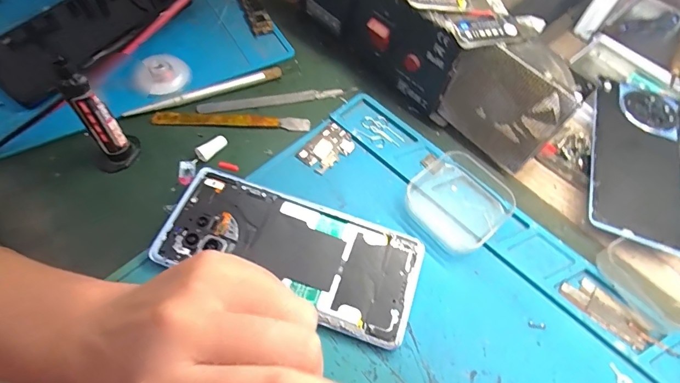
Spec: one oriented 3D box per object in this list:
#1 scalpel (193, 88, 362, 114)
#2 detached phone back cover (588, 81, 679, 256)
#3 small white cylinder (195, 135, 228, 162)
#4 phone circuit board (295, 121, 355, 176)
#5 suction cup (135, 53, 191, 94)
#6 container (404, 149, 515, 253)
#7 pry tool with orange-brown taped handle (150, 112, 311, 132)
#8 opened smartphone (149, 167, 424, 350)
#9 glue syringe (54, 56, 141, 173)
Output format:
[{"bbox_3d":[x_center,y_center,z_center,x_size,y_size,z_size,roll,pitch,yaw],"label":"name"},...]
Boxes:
[{"bbox_3d":[-0.051,-0.076,0.334,0.128,0.006,0.011,-12,62,-9],"label":"scalpel"},{"bbox_3d":[0.234,-0.028,0.314,0.071,0.011,0.155,20,62,8],"label":"detached phone back cover"},{"bbox_3d":[-0.096,-0.033,0.300,0.010,0.007,0.024,35,65,16],"label":"small white cylinder"},{"bbox_3d":[-0.010,-0.034,0.309,0.045,0.004,0.029,-40,70,-22],"label":"phone circuit board"},{"bbox_3d":[-0.143,-0.095,0.326,0.041,0.013,0.032,-26,65,-16],"label":"suction cup"},{"bbox_3d":[0.085,0.006,0.284,0.064,0.017,0.061,-35,68,-20],"label":"container"},{"bbox_3d":[-0.085,-0.056,0.318,0.121,0.007,0.012,1,61,-2],"label":"pry tool with orange-brown taped handle"},{"bbox_3d":[-0.031,0.038,0.262,0.162,0.012,0.073,18,61,7],"label":"opened smartphone"},{"bbox_3d":[-0.158,-0.048,0.255,0.029,0.092,0.017,-38,69,-21],"label":"glue syringe"}]

